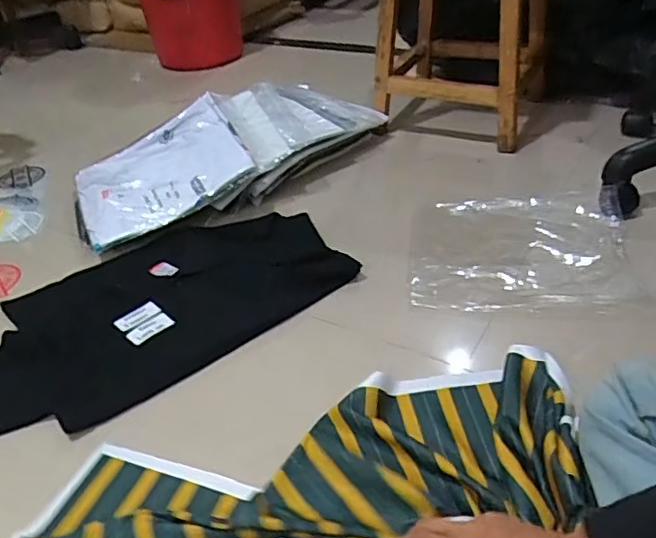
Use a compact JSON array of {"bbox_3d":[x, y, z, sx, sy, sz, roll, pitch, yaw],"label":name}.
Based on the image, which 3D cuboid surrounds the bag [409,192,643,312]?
[{"bbox_3d":[0.303,-0.035,0.914,0.332,0.020,0.281,2,38,10],"label":"bag"}]

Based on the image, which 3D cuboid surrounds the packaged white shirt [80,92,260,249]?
[{"bbox_3d":[-0.317,-0.195,1.092,0.314,0.034,0.297,-27,51,-7],"label":"packaged white shirt"}]

